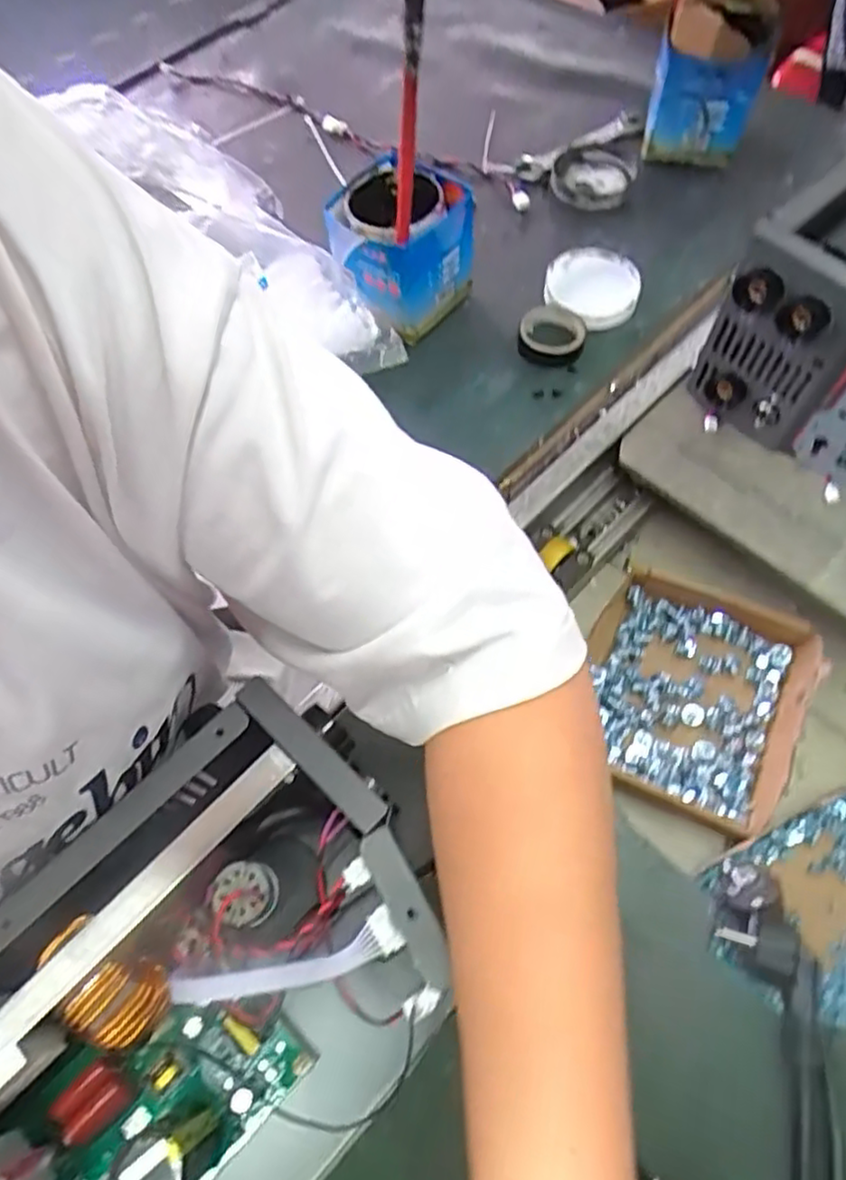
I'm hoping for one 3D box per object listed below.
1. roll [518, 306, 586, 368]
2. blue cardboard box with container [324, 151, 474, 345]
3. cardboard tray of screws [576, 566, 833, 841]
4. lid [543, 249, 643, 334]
[{"bbox_3d":[0.116,-0.226,0.603,0.057,0.023,0.056,-1,63,3],"label":"roll"},{"bbox_3d":[-0.017,-0.301,0.598,0.105,0.120,0.102,35,70,19],"label":"blue cardboard box with container"},{"bbox_3d":[0.207,0.085,0.523,0.160,0.035,0.175,20,66,13],"label":"cardboard tray of screws"},{"bbox_3d":[0.160,-0.289,0.628,0.086,0.022,0.083,-3,74,10],"label":"lid"}]

